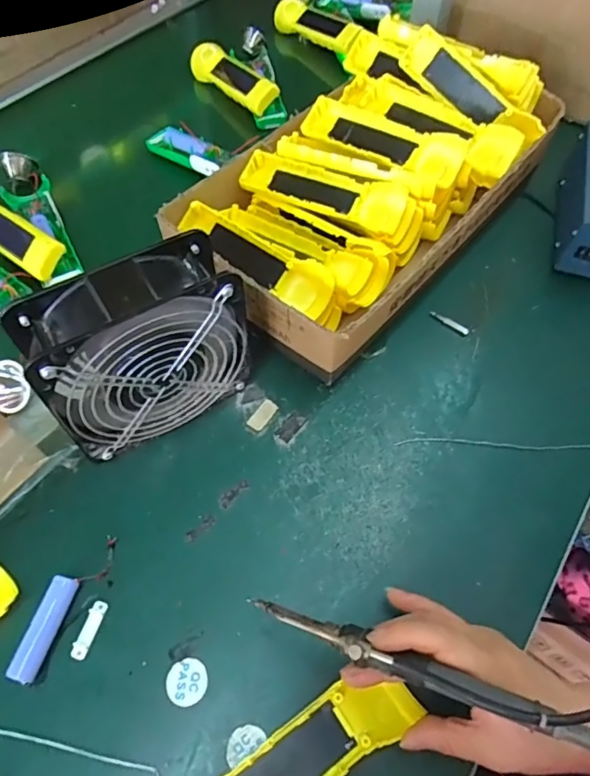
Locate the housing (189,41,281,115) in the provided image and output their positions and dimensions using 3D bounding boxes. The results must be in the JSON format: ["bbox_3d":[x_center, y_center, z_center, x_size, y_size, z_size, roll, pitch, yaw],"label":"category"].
[{"bbox_3d":[-0.086,-0.428,0.704,0.046,0.041,0.176,-33,65,-19],"label":"housing"}]

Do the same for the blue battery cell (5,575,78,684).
[{"bbox_3d":[-0.170,0.163,0.350,0.017,0.016,0.065,15,60,5],"label":"blue battery cell"}]

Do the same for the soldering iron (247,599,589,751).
[{"bbox_3d":[0.056,0.151,0.285,0.189,0.029,0.018,10,57,29],"label":"soldering iron"}]

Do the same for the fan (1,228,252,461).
[{"bbox_3d":[-0.113,-0.024,0.390,0.146,0.146,0.064,-31,66,-19],"label":"fan"}]

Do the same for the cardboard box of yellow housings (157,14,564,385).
[{"bbox_3d":[0.081,-0.217,0.524,0.225,0.118,0.415,35,64,17],"label":"cardboard box of yellow housings"}]

